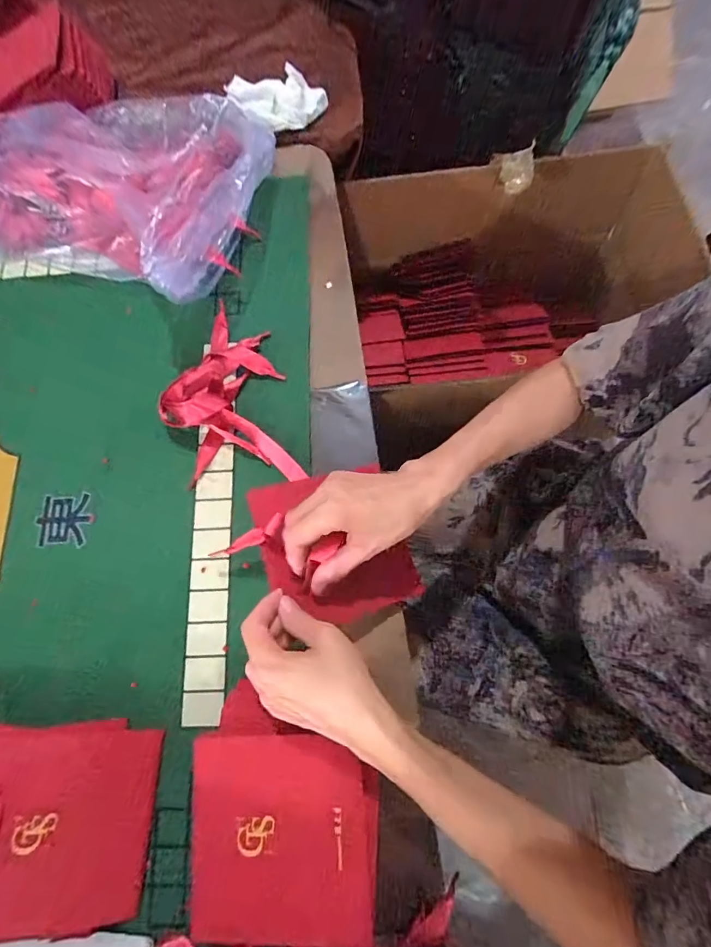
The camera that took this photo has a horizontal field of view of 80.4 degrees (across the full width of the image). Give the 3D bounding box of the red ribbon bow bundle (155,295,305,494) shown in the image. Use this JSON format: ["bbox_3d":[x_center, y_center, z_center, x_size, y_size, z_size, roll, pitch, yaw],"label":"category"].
[{"bbox_3d":[-0.144,-0.087,0.458,0.125,0.045,0.214,-14,74,-2],"label":"red ribbon bow bundle"}]

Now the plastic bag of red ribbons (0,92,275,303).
[{"bbox_3d":[-0.294,-0.345,0.499,0.357,0.102,0.249,21,76,8],"label":"plastic bag of red ribbons"}]

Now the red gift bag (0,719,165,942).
[{"bbox_3d":[-0.256,0.300,0.358,0.156,0.022,0.149,11,63,-11],"label":"red gift bag"}]

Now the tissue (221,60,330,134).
[{"bbox_3d":[-0.103,-0.499,0.558,0.125,0.032,0.083,-32,76,-6],"label":"tissue"}]

